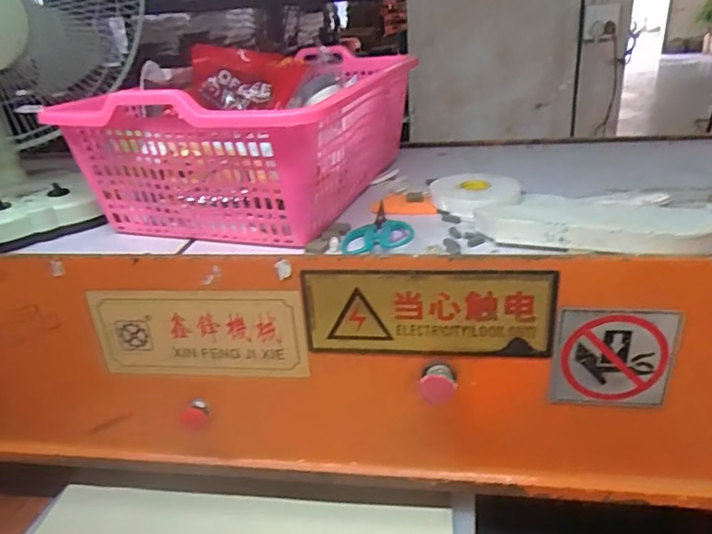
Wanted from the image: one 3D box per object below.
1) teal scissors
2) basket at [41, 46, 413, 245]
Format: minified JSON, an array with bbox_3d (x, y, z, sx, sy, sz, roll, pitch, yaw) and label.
[{"bbox_3d":[0.027,-0.050,0.707,0.085,0.015,0.151,-4,25,4],"label":"teal scissors"},{"bbox_3d":[-0.140,-0.184,0.810,0.347,0.185,0.454,5,27,22],"label":"basket"}]

